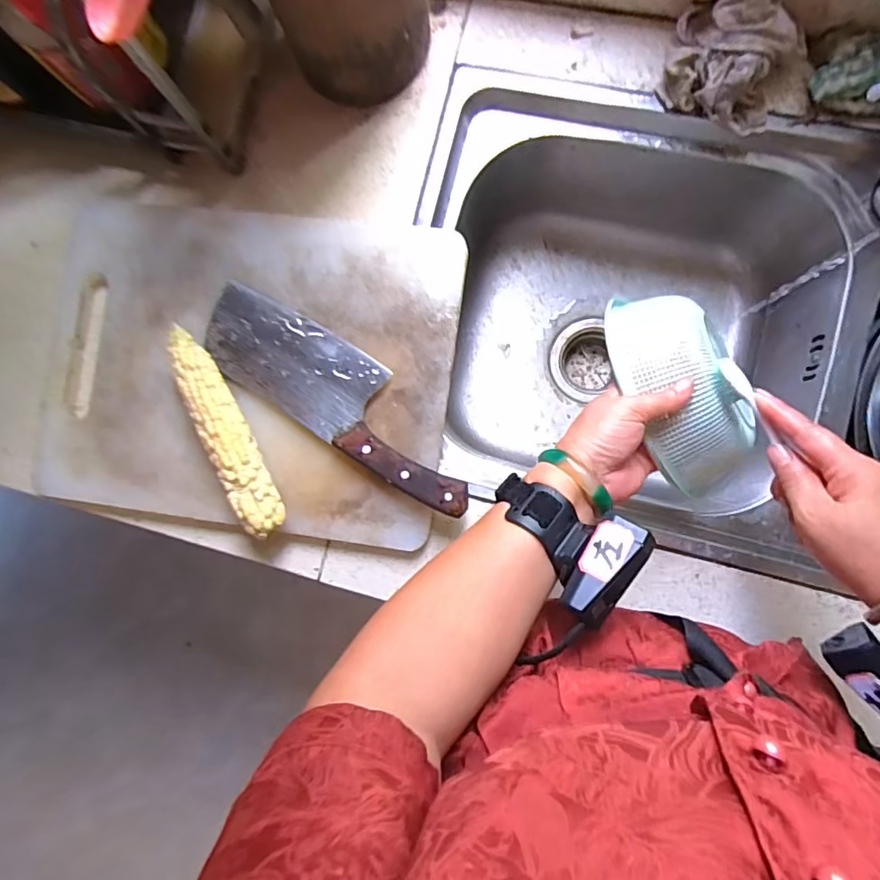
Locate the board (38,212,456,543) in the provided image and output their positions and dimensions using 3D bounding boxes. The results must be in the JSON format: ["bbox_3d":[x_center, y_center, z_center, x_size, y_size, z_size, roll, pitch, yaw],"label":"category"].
[{"bbox_3d":[-0.186,-0.070,0.482,0.388,0.025,0.295,8,88,8],"label":"board"}]

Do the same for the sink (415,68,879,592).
[{"bbox_3d":[0.339,-0.083,0.537,0.724,0.201,0.402,16,89,7],"label":"sink"}]

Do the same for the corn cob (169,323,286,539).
[{"bbox_3d":[-0.189,-0.008,0.460,0.034,0.041,0.194,-27,84,4],"label":"corn cob"}]

